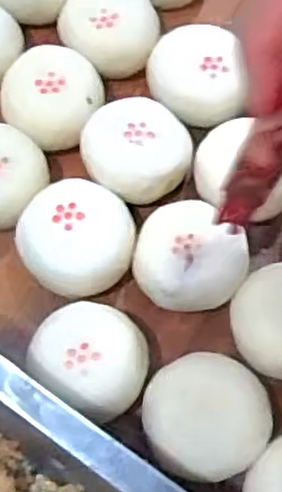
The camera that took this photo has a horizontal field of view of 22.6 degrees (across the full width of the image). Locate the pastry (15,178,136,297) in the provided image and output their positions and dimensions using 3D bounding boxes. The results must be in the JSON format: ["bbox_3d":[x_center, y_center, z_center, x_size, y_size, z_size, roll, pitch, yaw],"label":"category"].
[{"bbox_3d":[-0.027,-0.003,0.310,0.047,0.035,0.044,1,67,-2],"label":"pastry"}]

